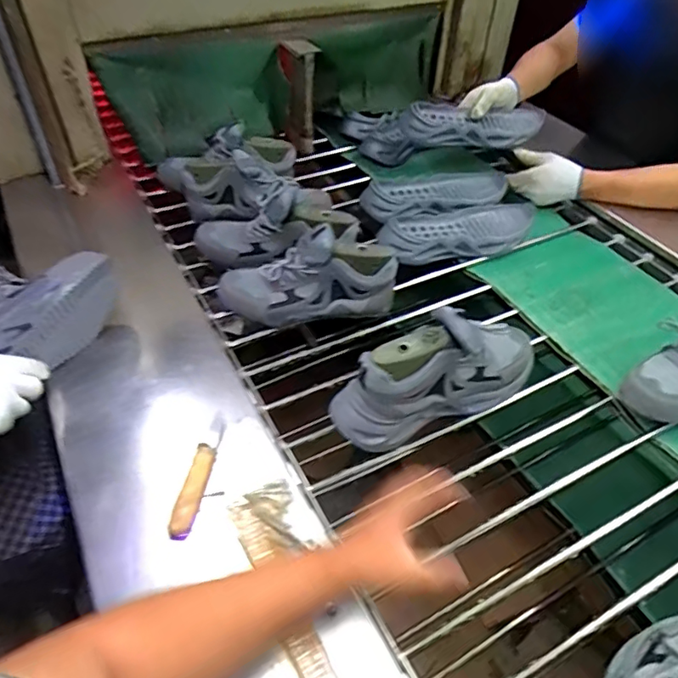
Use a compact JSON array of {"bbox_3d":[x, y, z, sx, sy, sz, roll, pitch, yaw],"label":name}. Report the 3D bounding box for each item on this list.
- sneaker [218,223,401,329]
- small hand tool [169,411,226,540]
[{"bbox_3d":[-0.056,-0.101,0.877,0.296,0.148,0.092,-9,46,2],"label":"sneaker"},{"bbox_3d":[-0.164,0.152,0.635,0.025,0.019,0.167,10,45,2],"label":"small hand tool"}]

